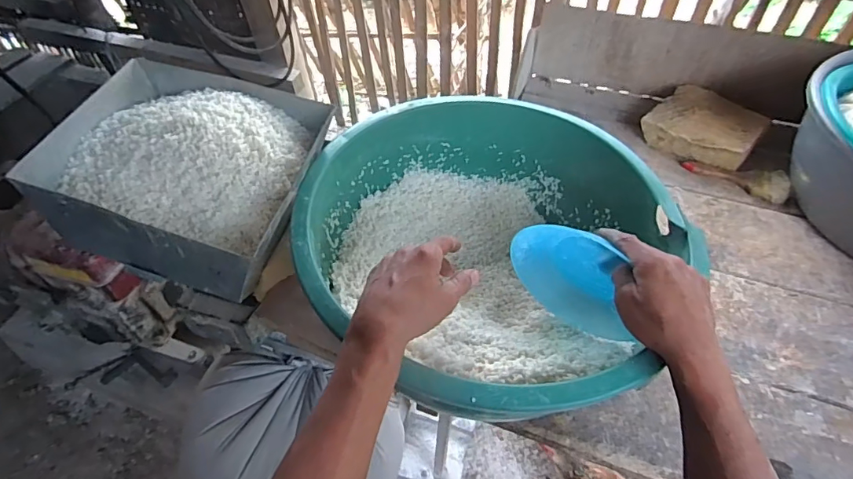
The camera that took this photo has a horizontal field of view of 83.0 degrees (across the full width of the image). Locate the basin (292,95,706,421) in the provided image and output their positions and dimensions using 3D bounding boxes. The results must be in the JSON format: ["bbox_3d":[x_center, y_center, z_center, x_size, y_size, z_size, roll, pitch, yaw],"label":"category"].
[{"bbox_3d":[0.069,0.019,0.606,0.408,0.183,0.403,0,52,0],"label":"basin"}]

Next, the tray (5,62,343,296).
[{"bbox_3d":[-0.274,-0.087,0.557,0.281,0.100,0.256,10,53,8],"label":"tray"}]

